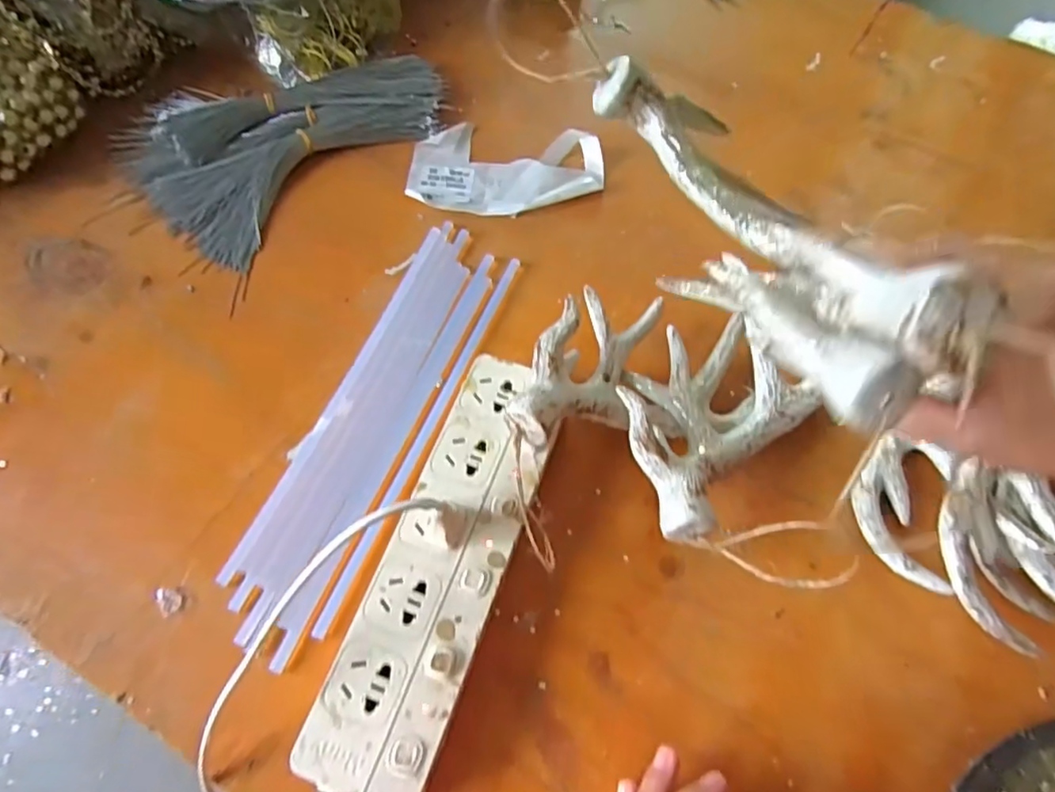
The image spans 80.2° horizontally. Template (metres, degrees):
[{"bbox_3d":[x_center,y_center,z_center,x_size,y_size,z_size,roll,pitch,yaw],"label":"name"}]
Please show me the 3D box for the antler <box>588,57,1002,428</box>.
[{"bbox_3d":[0.097,-0.077,0.280,0.059,0.079,0.235,-10,45,-7],"label":"antler"}]

